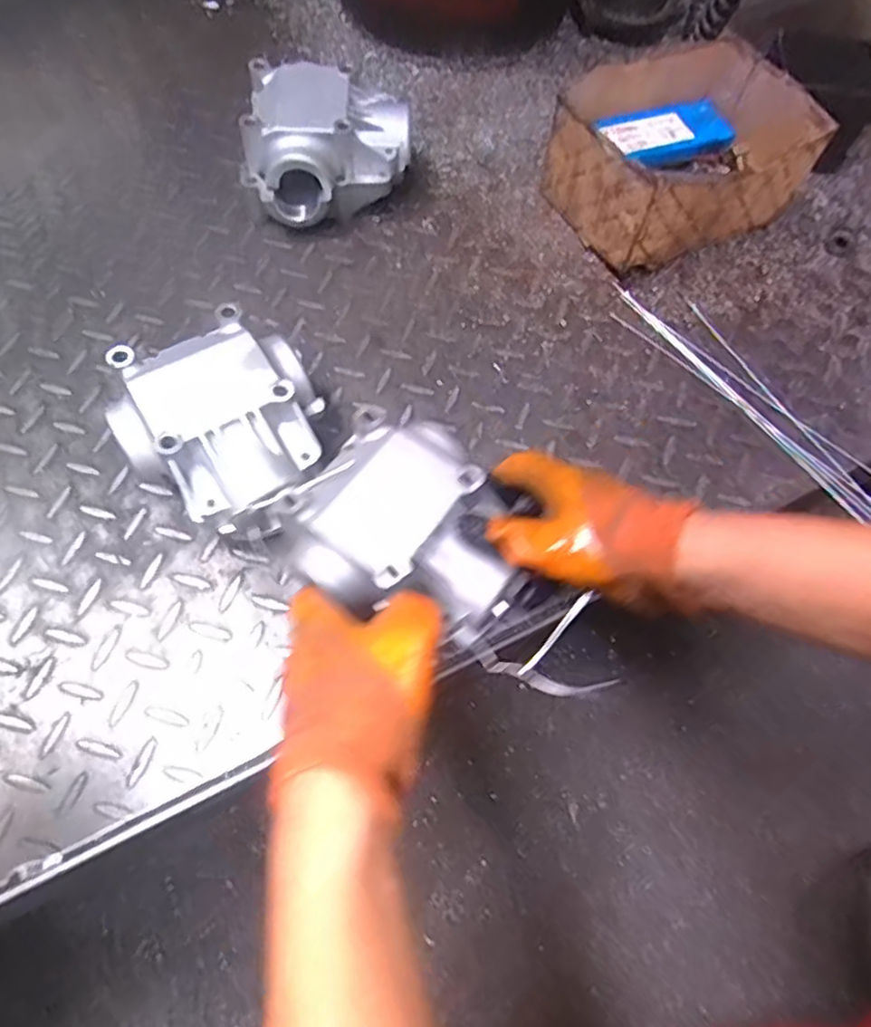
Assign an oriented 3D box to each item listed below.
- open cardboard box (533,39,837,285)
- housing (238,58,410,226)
[{"bbox_3d":[0.223,-0.327,0.619,0.205,0.103,0.169,-28,69,-15],"label":"open cardboard box"},{"bbox_3d":[-0.100,-0.336,0.621,0.144,0.083,0.135,-1,65,-4],"label":"housing"}]

